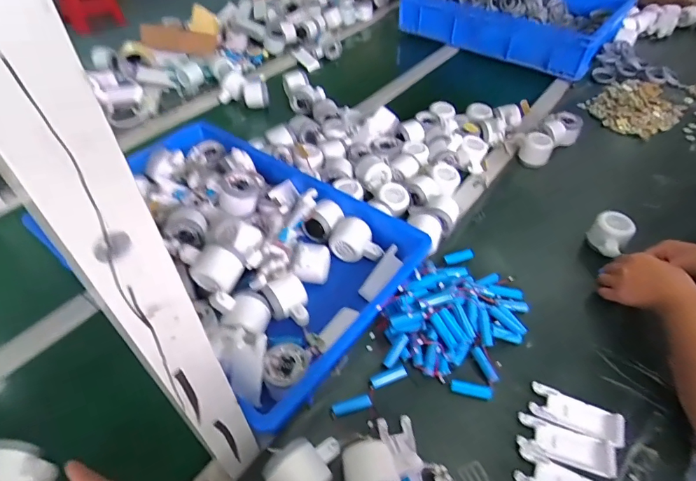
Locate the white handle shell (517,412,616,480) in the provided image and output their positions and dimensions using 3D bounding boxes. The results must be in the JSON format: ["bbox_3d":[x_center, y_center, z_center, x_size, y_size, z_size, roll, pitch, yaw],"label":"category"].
[{"bbox_3d":[0.255,0.239,0.488,0.106,0.010,0.041,15,49,13],"label":"white handle shell"}]

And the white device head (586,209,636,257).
[{"bbox_3d":[0.421,-0.010,0.670,0.060,0.052,0.059,34,55,27],"label":"white device head"}]

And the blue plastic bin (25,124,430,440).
[{"bbox_3d":[-0.175,-0.008,0.656,0.528,0.095,0.355,32,54,25],"label":"blue plastic bin"}]

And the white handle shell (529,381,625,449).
[{"bbox_3d":[0.278,0.212,0.508,0.104,0.012,0.041,21,51,18],"label":"white handle shell"}]

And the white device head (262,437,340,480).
[{"bbox_3d":[-0.048,0.246,0.456,0.081,0.031,0.066,-32,55,-27],"label":"white device head"}]

